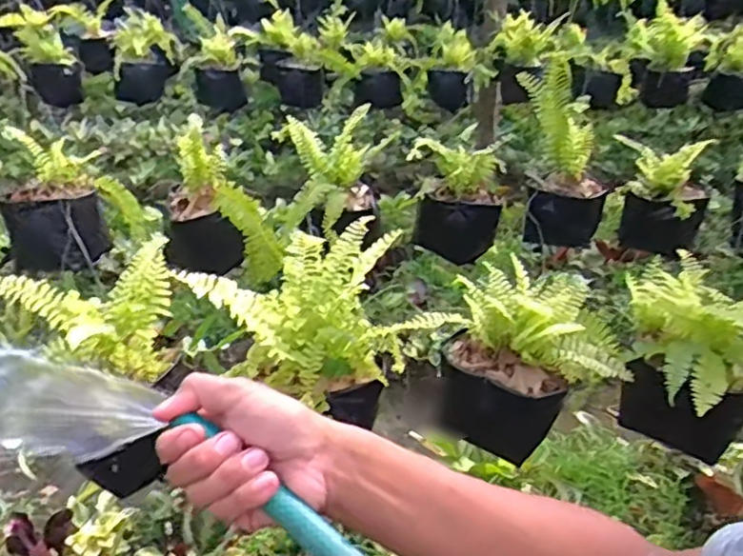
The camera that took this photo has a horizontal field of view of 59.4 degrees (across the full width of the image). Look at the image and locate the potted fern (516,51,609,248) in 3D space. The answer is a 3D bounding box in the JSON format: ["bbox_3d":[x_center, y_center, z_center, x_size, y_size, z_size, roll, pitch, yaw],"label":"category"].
[{"bbox_3d":[0.405,-0.250,1.366,0.174,0.360,0.172,-4,31,-8],"label":"potted fern"}]

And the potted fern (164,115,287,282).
[{"bbox_3d":[-0.264,-0.128,1.142,0.195,0.228,0.188,-6,31,-11],"label":"potted fern"}]

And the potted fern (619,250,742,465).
[{"bbox_3d":[0.427,0.122,0.865,0.191,0.233,0.262,15,33,23],"label":"potted fern"}]

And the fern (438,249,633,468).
[{"bbox_3d":[0.200,0.110,0.815,0.213,0.203,0.128,12,32,19],"label":"fern"}]

